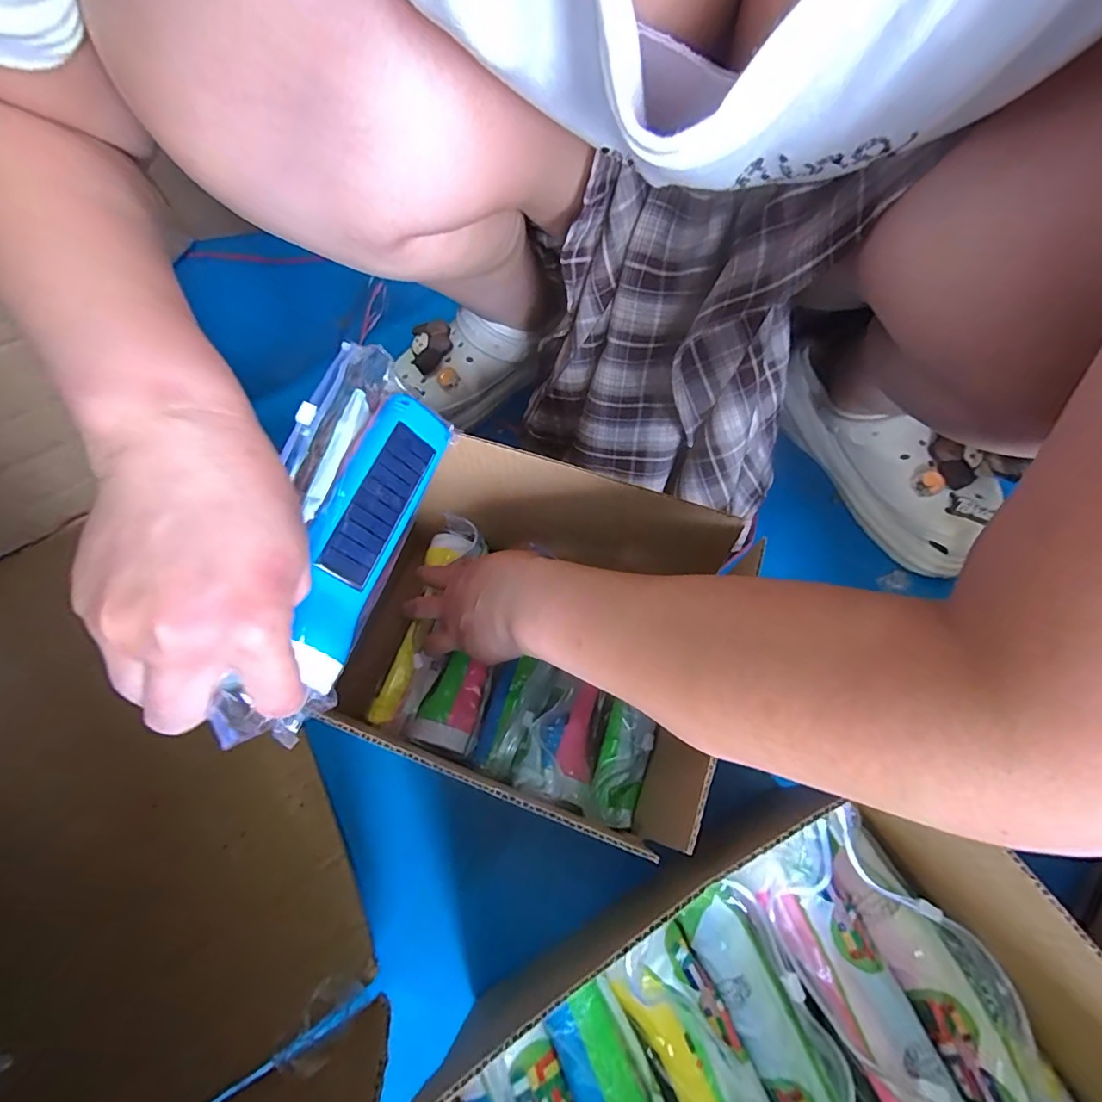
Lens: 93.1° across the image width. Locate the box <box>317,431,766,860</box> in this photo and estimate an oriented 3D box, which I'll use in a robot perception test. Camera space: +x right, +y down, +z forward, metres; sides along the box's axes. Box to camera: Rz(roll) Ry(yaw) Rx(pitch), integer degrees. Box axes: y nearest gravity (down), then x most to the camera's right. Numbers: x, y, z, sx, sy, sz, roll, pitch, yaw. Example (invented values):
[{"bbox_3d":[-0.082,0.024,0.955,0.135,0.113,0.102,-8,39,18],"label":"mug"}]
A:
[{"bbox_3d":[-0.016,0.059,0.343,0.199,0.156,0.175,17,64,12],"label":"box"}]

